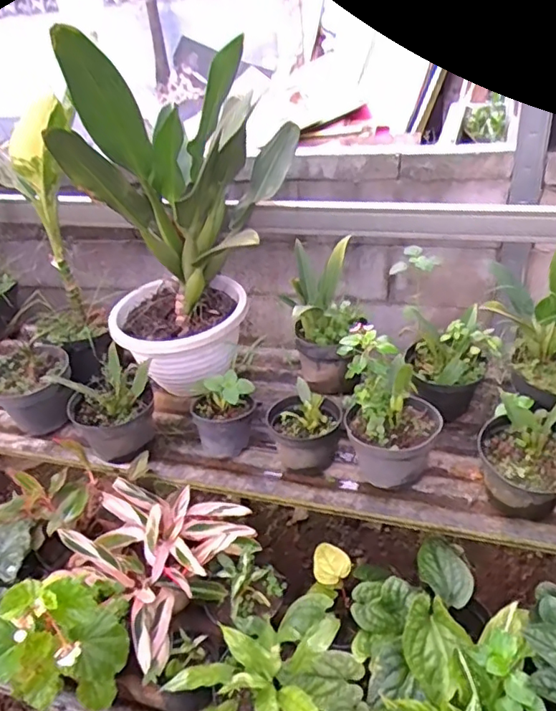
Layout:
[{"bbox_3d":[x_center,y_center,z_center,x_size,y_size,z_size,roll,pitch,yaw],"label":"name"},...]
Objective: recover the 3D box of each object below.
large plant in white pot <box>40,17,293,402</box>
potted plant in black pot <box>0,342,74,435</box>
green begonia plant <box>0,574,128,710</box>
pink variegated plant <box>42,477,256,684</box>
[{"bbox_3d":[-0.197,-0.325,1.323,0.413,0.685,0.496,0,33,10],"label":"large plant in white pot"},{"bbox_3d":[-0.570,0.089,1.341,0.184,0.173,0.185,-22,36,-23],"label":"potted plant in black pot"},{"bbox_3d":[-0.370,0.476,0.929,0.225,0.244,0.139,-16,34,-15],"label":"green begonia plant"},{"bbox_3d":[-0.260,0.413,1.184,0.303,0.188,0.338,16,39,30],"label":"pink variegated plant"}]

